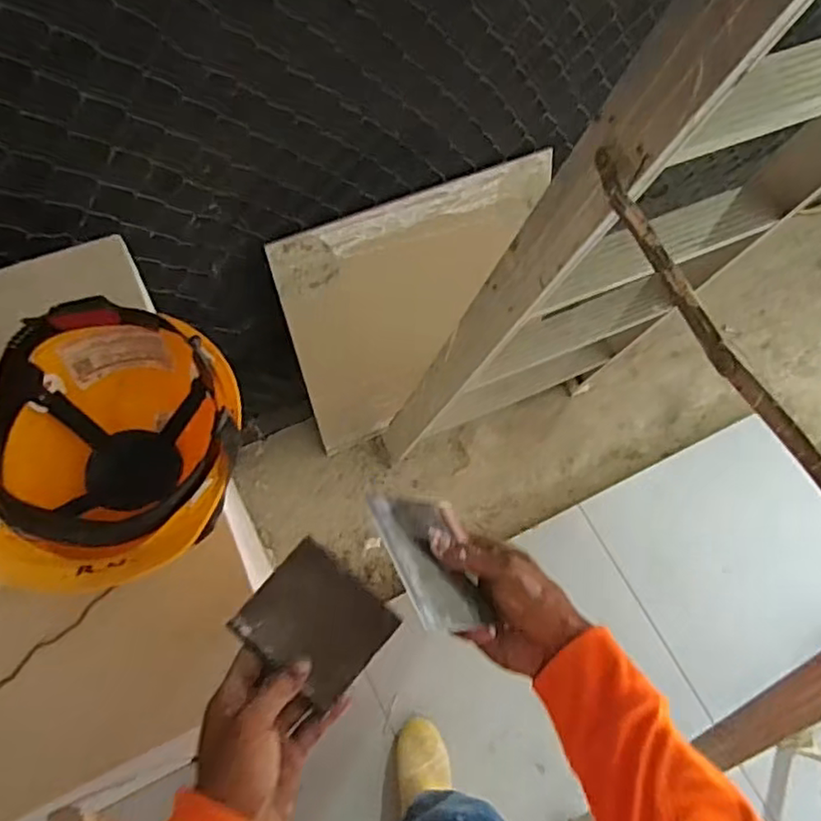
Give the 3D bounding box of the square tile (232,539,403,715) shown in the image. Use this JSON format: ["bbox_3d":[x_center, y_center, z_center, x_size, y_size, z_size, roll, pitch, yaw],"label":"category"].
[{"bbox_3d":[-0.072,0.157,0.489,0.100,0.011,0.086,36,82,20],"label":"square tile"}]

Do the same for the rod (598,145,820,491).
[{"bbox_3d":[0.244,-0.042,0.488,0.015,0.044,0.405,-20,64,-15],"label":"rod"}]

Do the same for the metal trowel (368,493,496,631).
[{"bbox_3d":[0.015,0.111,0.501,0.082,0.009,0.120,19,34,-43],"label":"metal trowel"}]

